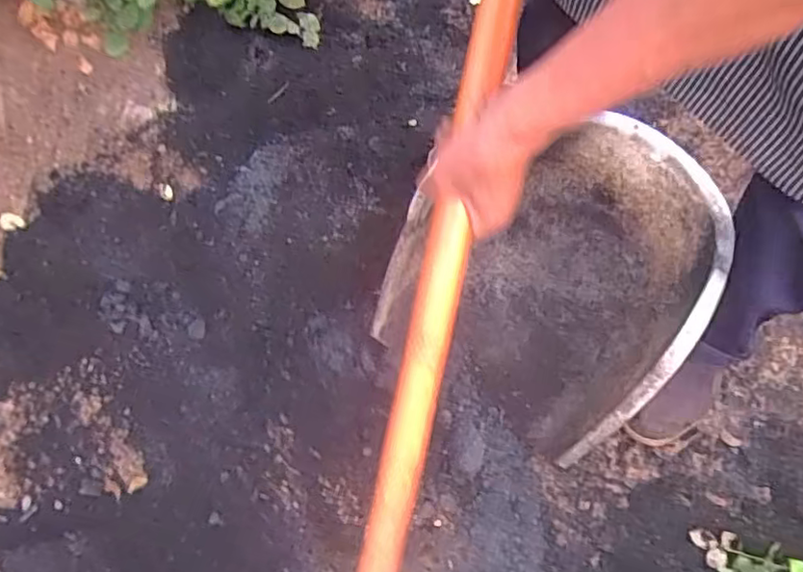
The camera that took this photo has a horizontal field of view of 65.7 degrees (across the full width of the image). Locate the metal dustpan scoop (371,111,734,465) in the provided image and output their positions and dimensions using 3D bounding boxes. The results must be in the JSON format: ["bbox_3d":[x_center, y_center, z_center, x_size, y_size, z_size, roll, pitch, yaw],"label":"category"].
[{"bbox_3d":[0.202,-0.030,0.830,0.367,0.173,0.395,36,72,14],"label":"metal dustpan scoop"}]

